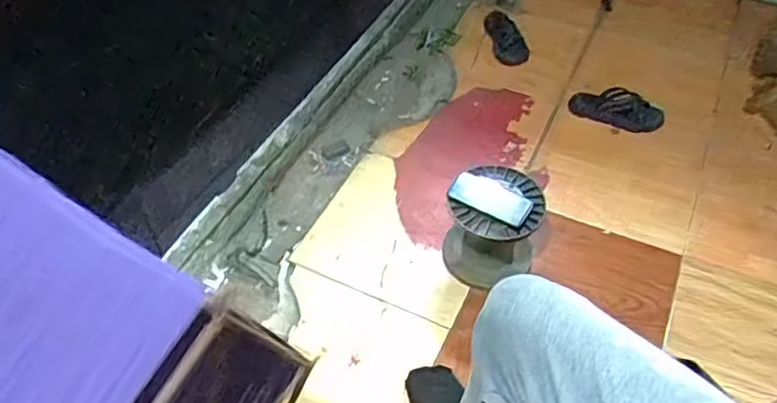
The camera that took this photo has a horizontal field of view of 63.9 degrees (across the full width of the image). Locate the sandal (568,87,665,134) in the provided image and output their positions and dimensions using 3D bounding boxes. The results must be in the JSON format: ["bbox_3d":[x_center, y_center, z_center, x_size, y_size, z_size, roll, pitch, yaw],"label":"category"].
[{"bbox_3d":[0.601,-0.245,1.639,0.230,0.035,0.119,28,55,26],"label":"sandal"}]

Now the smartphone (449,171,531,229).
[{"bbox_3d":[0.202,-0.007,1.239,0.157,0.014,0.065,25,86,4],"label":"smartphone"}]

